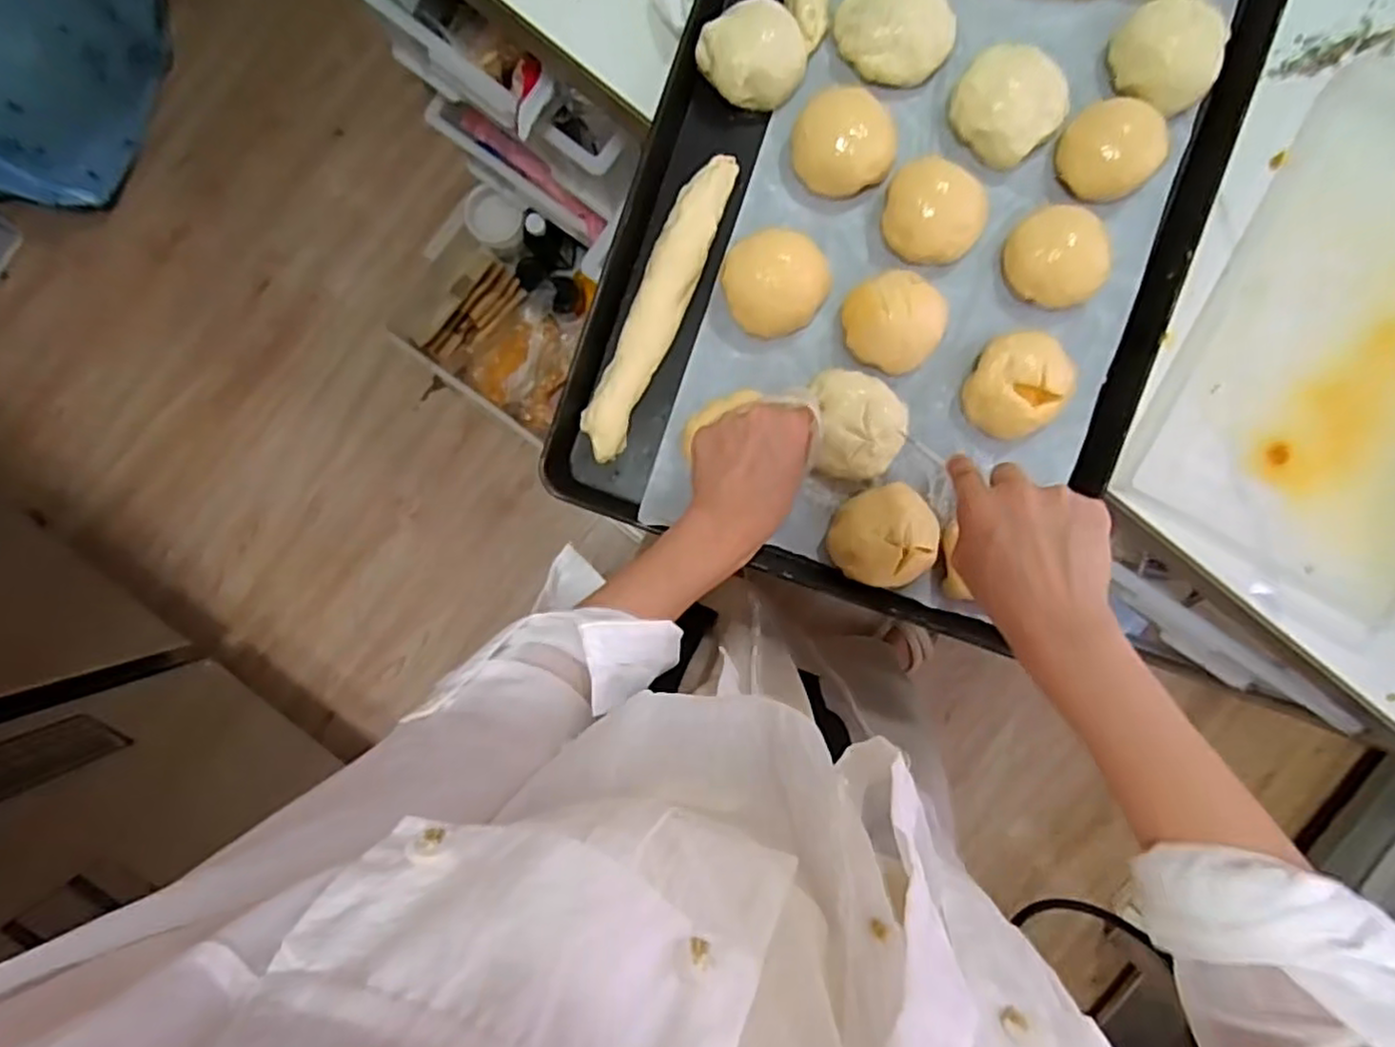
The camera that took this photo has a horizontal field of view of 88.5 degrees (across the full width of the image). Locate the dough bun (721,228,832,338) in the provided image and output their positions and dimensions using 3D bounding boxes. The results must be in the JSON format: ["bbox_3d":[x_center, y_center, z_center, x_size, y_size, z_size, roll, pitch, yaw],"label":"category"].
[{"bbox_3d":[0.059,-0.176,0.526,0.074,0.035,0.069,0,91,0],"label":"dough bun"}]

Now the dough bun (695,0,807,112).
[{"bbox_3d":[0.042,-0.340,0.519,0.072,0.037,0.069,0,91,0],"label":"dough bun"}]

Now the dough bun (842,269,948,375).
[{"bbox_3d":[0.144,-0.145,0.523,0.066,0.041,0.067,0,91,0],"label":"dough bun"}]

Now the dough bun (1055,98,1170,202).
[{"bbox_3d":[0.299,-0.270,0.522,0.065,0.029,0.064,0,95,0],"label":"dough bun"}]

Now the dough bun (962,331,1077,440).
[{"bbox_3d":[0.235,-0.101,0.523,0.070,0.043,0.081,26,91,0],"label":"dough bun"}]

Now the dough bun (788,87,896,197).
[{"bbox_3d":[0.107,-0.275,0.522,0.075,0.038,0.065,-5,91,0],"label":"dough bun"}]

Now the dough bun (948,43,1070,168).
[{"bbox_3d":[0.225,-0.305,0.518,0.077,0.039,0.068,37,91,-1],"label":"dough bun"}]

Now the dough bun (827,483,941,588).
[{"bbox_3d":[0.136,0.008,0.529,0.073,0.044,0.071,0,91,0],"label":"dough bun"}]

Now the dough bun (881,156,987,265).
[{"bbox_3d":[0.173,-0.226,0.522,0.068,0.034,0.067,0,91,0],"label":"dough bun"}]

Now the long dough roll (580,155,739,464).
[{"bbox_3d":[-0.029,-0.161,0.534,0.037,0.020,0.233,25,91,0],"label":"long dough roll"}]

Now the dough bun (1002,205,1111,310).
[{"bbox_3d":[0.263,-0.194,0.526,0.066,0.033,0.070,0,91,0],"label":"dough bun"}]

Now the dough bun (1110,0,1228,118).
[{"bbox_3d":[0.340,-0.334,0.516,0.069,0.034,0.071,-13,91,1],"label":"dough bun"}]

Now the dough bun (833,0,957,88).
[{"bbox_3d":[0.142,-0.357,0.518,0.082,0.033,0.067,20,91,0],"label":"dough bun"}]

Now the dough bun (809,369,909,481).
[{"bbox_3d":[0.117,-0.074,0.529,0.077,0.040,0.082,-5,91,0],"label":"dough bun"}]

